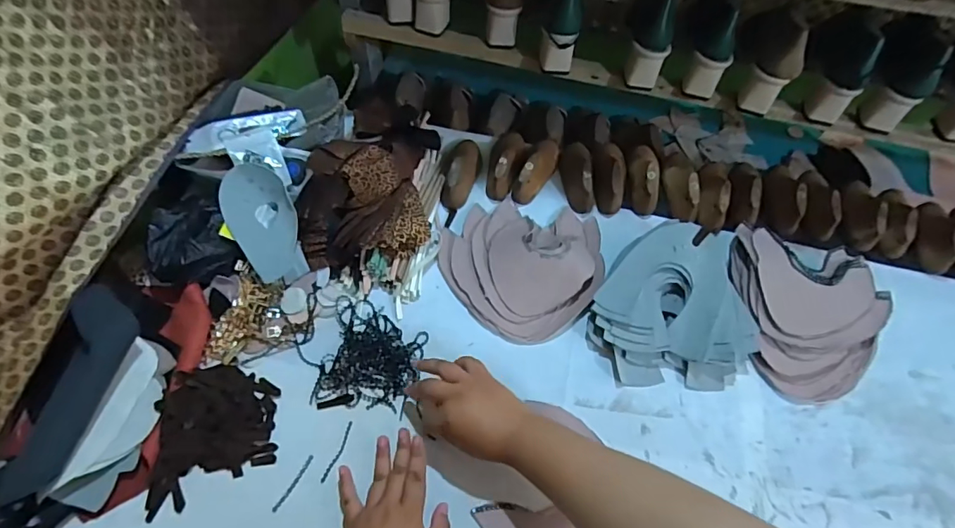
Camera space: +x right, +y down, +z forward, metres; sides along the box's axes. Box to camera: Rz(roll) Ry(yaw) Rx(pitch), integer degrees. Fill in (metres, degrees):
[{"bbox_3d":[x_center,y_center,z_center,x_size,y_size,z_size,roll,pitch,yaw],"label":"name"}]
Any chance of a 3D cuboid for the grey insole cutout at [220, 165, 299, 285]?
[{"bbox_3d":[-0.287,-0.062,0.651,0.081,0.023,0.164,-19,79,-14],"label":"grey insole cutout"}]

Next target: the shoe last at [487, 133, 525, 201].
[{"bbox_3d":[0.044,-0.170,0.785,0.053,0.054,0.137,15,58,7],"label":"shoe last"}]

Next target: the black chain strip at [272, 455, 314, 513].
[{"bbox_3d":[-0.207,0.247,0.547,0.007,0.004,0.065,26,60,13],"label":"black chain strip"}]

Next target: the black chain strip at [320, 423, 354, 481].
[{"bbox_3d":[-0.161,0.217,0.563,0.009,0.004,0.070,18,59,8],"label":"black chain strip"}]

